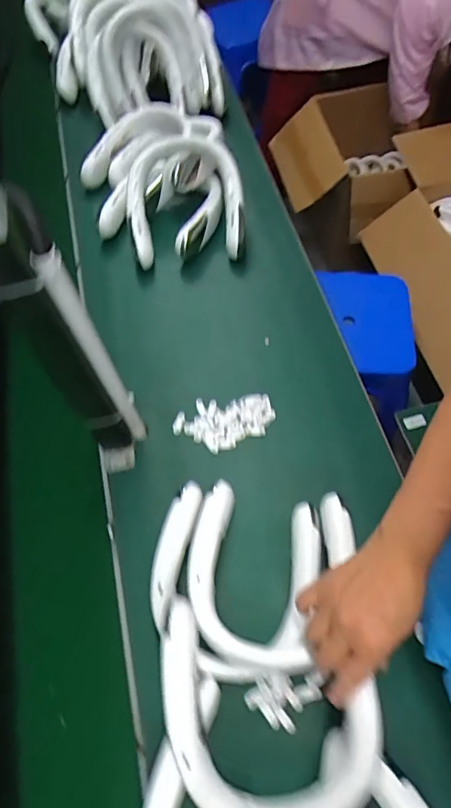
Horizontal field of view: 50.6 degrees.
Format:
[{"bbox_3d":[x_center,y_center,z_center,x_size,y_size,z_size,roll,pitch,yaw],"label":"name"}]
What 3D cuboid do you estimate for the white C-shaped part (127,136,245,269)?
[{"bbox_3d":[-0.066,-0.338,0.802,0.192,0.060,0.196,-6,98,1],"label":"white C-shaped part"}]

